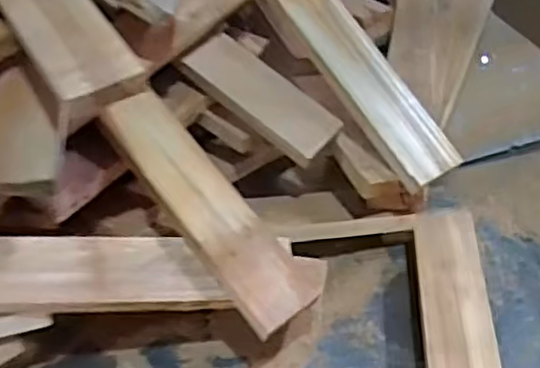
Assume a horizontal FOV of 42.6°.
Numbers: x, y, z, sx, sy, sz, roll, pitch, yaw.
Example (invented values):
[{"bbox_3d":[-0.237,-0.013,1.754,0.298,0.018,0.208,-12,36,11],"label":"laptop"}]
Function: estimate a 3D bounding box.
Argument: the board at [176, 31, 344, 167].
[{"bbox_3d":[-0.007,-0.085,0.673,0.160,0.016,0.062,39,68,13],"label":"board"}]

